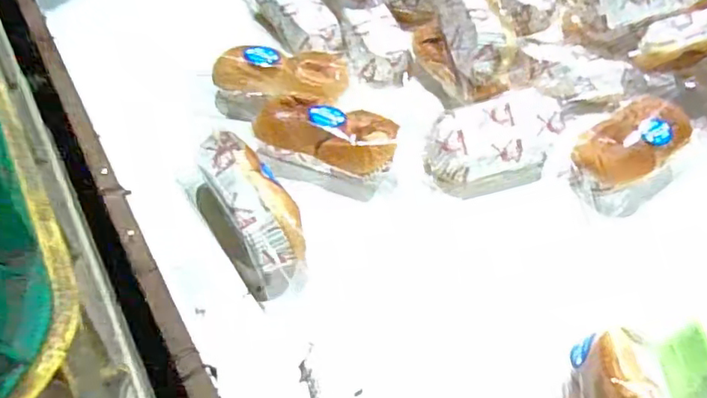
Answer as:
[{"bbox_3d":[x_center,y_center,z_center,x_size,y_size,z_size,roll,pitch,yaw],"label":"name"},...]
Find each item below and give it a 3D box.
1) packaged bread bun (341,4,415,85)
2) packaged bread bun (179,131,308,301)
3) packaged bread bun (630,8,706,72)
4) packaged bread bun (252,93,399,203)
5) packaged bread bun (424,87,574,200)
[{"bbox_3d":[0.028,-0.184,0.706,0.069,0.043,0.104,-8,51,-12],"label":"packaged bread bun"},{"bbox_3d":[-0.094,0.008,0.514,0.061,0.061,0.162,-24,57,-24],"label":"packaged bread bun"},{"bbox_3d":[0.398,-0.182,0.654,0.150,0.048,0.047,-8,45,25],"label":"packaged bread bun"},{"bbox_3d":[-0.030,-0.055,0.583,0.145,0.049,0.077,13,50,5],"label":"packaged bread bun"},{"bbox_3d":[0.149,-0.055,0.598,0.147,0.061,0.082,-13,52,-16],"label":"packaged bread bun"}]

